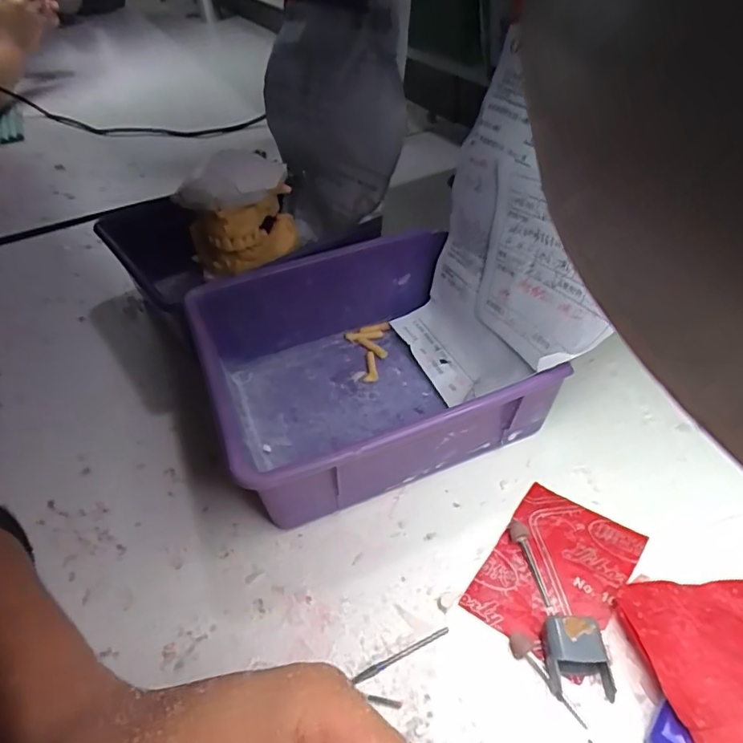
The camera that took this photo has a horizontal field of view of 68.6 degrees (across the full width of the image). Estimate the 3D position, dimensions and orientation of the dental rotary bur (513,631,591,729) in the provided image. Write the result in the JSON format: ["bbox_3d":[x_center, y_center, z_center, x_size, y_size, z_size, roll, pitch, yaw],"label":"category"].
[{"bbox_3d":[0.074,0.128,0.227,0.008,0.008,0.040,-32,49,-25],"label":"dental rotary bur"}]

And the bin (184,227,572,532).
[{"bbox_3d":[-0.005,-0.002,0.327,0.169,0.070,0.160,-19,45,-13],"label":"bin"}]

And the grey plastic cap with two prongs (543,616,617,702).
[{"bbox_3d":[0.085,0.120,0.227,0.024,0.018,0.028,-4,43,2],"label":"grey plastic cap with two prongs"}]

